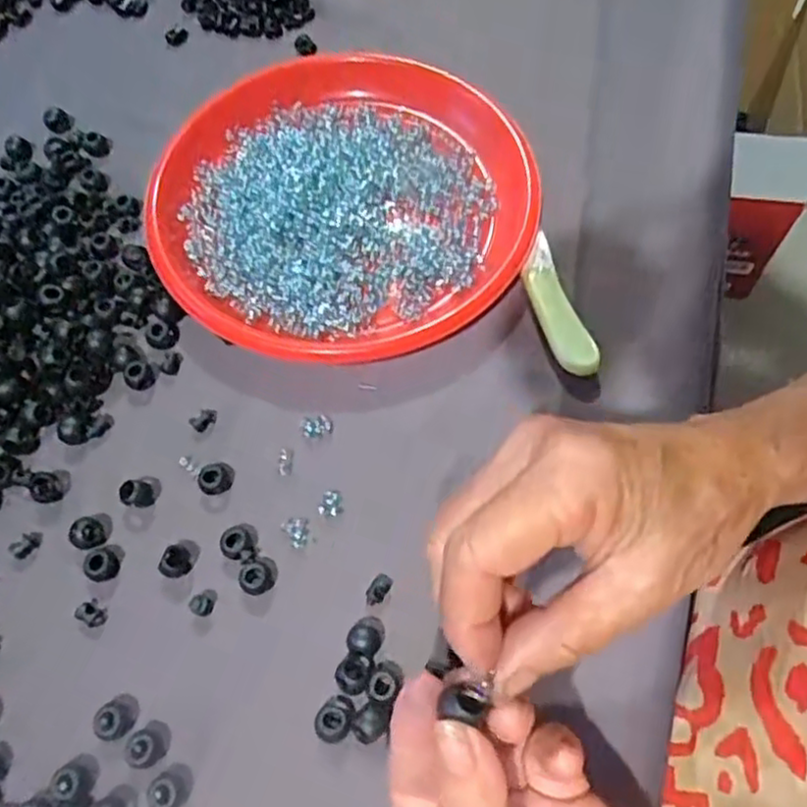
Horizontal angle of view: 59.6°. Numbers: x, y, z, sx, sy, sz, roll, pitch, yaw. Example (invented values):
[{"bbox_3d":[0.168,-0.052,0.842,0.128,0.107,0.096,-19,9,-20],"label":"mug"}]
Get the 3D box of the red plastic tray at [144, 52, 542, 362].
[{"bbox_3d":[-0.038,-0.124,0.428,0.221,0.023,0.208,-22,66,-8],"label":"red plastic tray"}]

